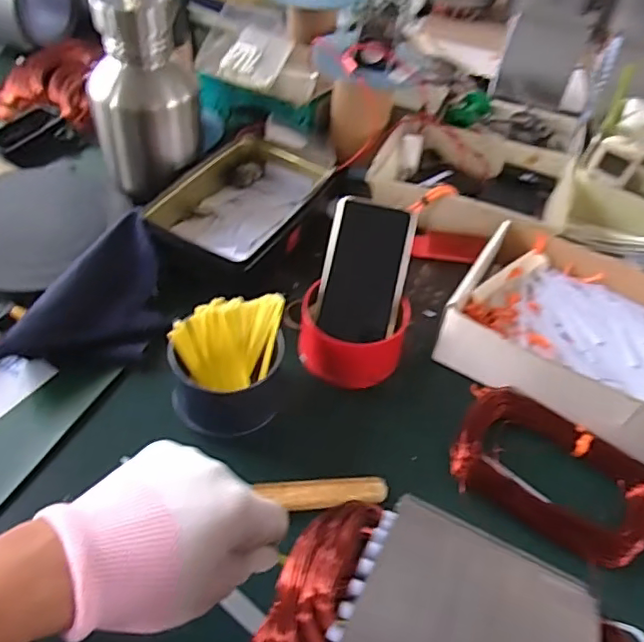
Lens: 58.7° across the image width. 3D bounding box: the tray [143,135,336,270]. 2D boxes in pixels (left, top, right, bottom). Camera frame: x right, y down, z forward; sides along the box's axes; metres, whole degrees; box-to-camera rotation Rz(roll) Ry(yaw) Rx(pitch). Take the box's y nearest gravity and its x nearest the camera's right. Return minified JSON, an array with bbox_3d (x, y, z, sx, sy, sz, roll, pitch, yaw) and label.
[{"bbox_3d":[-0.084,-0.147,0.697,0.142,0.063,0.263,24,52,14],"label":"tray"}]

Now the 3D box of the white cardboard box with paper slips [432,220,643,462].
[{"bbox_3d":[0.258,0.006,0.575,0.238,0.056,0.194,30,53,19],"label":"white cardboard box with paper slips"}]

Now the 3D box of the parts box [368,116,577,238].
[{"bbox_3d":[0.193,-0.177,0.747,0.242,0.053,0.187,19,51,11],"label":"parts box"}]

